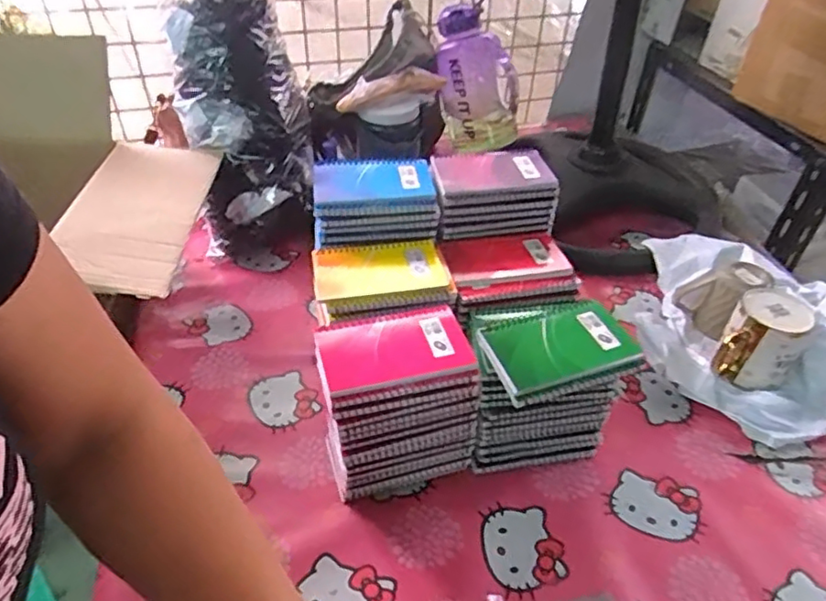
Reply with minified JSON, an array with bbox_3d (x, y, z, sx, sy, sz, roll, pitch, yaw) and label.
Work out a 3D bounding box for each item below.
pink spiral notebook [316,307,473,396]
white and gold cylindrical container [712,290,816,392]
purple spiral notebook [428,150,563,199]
[{"bbox_3d":[-0.018,0.041,0.562,0.131,0.010,0.087,-10,42,-13],"label":"pink spiral notebook"},{"bbox_3d":[0.409,0.044,0.724,0.076,0.088,0.087,24,45,24],"label":"white and gold cylindrical container"},{"bbox_3d":[0.092,-0.151,0.724,0.135,0.018,0.090,-2,41,-4],"label":"purple spiral notebook"}]

